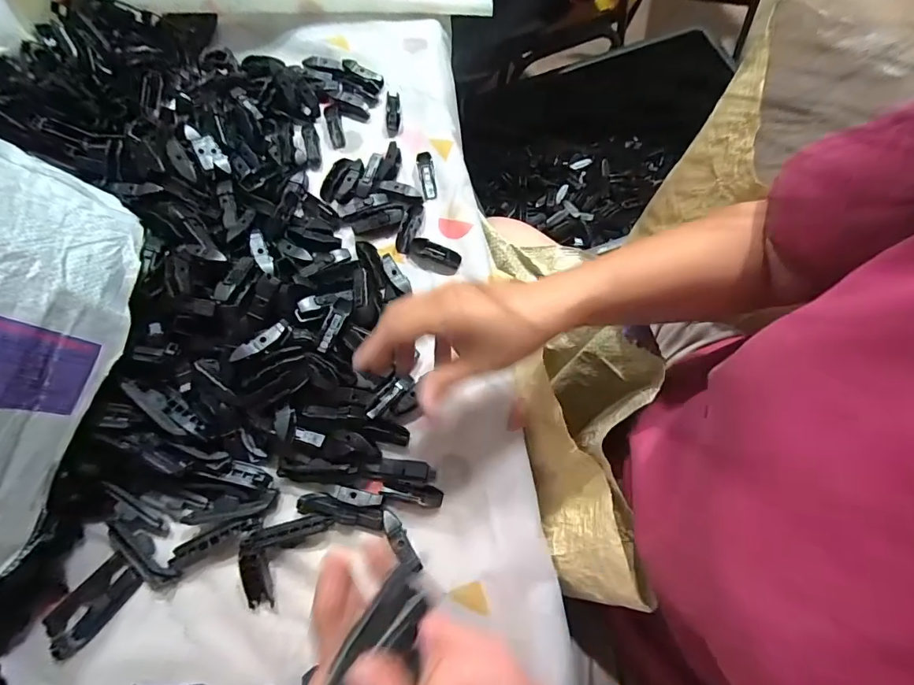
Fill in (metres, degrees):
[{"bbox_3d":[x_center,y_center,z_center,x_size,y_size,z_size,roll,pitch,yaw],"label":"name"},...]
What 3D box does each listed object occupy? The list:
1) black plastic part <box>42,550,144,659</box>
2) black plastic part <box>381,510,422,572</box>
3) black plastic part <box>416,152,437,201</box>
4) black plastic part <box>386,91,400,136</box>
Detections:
[{"bbox_3d":[-0.293,0.209,0.356,0.040,0.016,0.074,39,77,13],"label":"black plastic part"},{"bbox_3d":[-0.045,0.159,0.351,0.014,0.007,0.052,-34,60,-10],"label":"black plastic part"},{"bbox_3d":[-0.033,-0.181,0.468,0.018,0.009,0.059,-9,72,-1],"label":"black plastic part"},{"bbox_3d":[-0.073,-0.263,0.501,0.016,0.012,0.056,-2,72,2],"label":"black plastic part"}]

